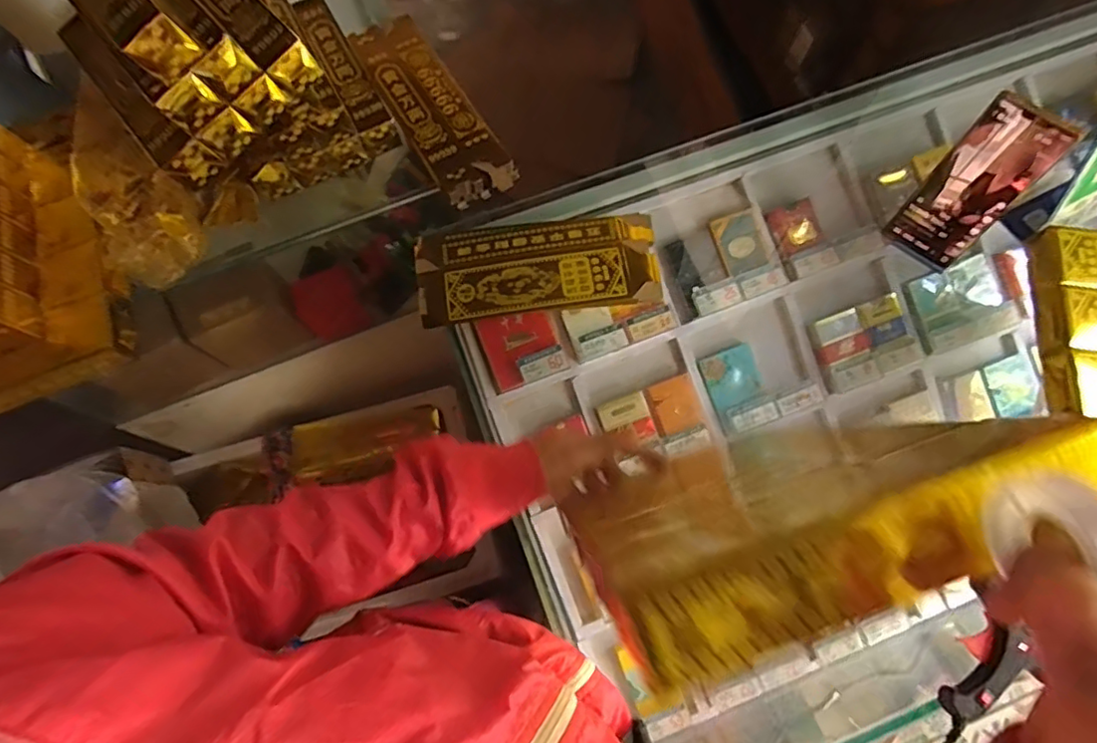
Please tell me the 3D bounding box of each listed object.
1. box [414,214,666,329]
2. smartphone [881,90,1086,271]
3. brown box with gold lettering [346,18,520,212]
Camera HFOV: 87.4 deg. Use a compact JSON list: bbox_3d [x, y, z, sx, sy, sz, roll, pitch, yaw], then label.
[{"bbox_3d":[-0.012,-0.116,0.619,0.256,0.018,0.114,-6,71,0],"label":"box"},{"bbox_3d":[0.406,-0.174,0.554,0.075,0.163,0.013,39,53,14],"label":"smartphone"},{"bbox_3d":[-0.145,-0.319,0.692,0.092,0.040,0.285,-32,72,-9],"label":"brown box with gold lettering"}]

